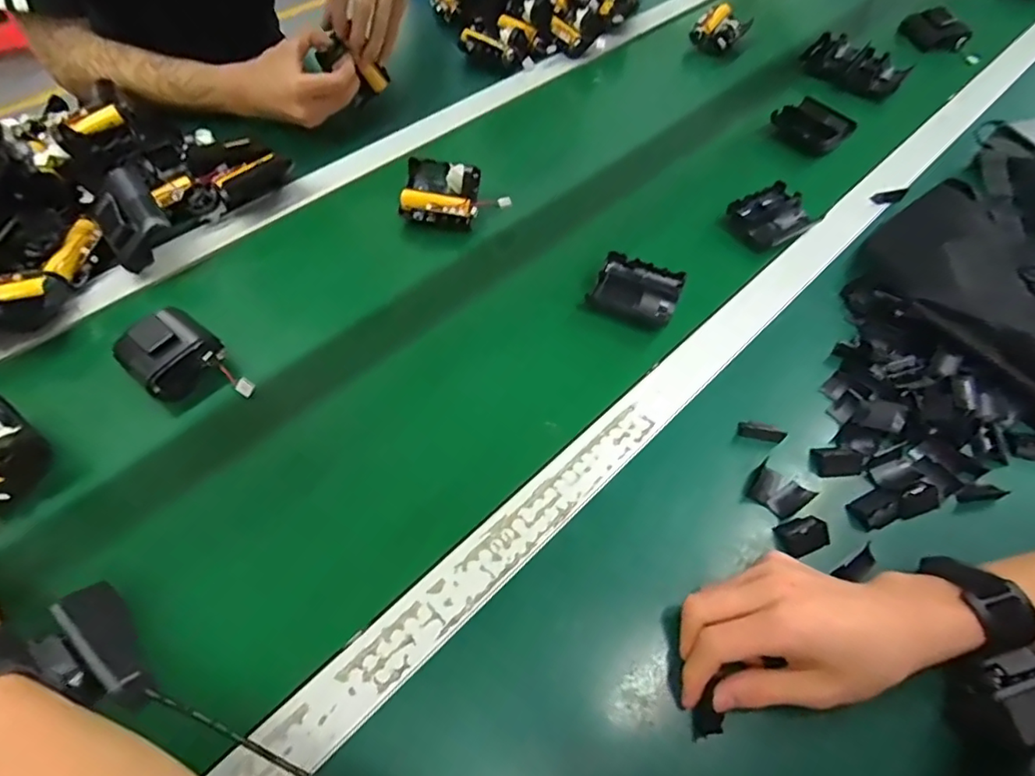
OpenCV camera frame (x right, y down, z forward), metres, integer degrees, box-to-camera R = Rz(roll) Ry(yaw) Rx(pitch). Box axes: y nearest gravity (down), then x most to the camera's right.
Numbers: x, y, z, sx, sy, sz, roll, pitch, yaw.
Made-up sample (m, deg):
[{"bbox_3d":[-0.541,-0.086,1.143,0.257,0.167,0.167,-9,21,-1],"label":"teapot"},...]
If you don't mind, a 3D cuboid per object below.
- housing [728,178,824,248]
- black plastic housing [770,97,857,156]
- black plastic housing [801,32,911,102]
[{"bbox_3d":[0.273,-0.185,0.579,0.080,0.029,0.067,-33,64,-21],"label":"housing"},{"bbox_3d":[0.366,-0.325,0.671,0.059,0.036,0.084,-36,65,-22],"label":"black plastic housing"},{"bbox_3d":[0.473,-0.456,0.766,0.136,0.036,0.060,39,64,21],"label":"black plastic housing"}]

